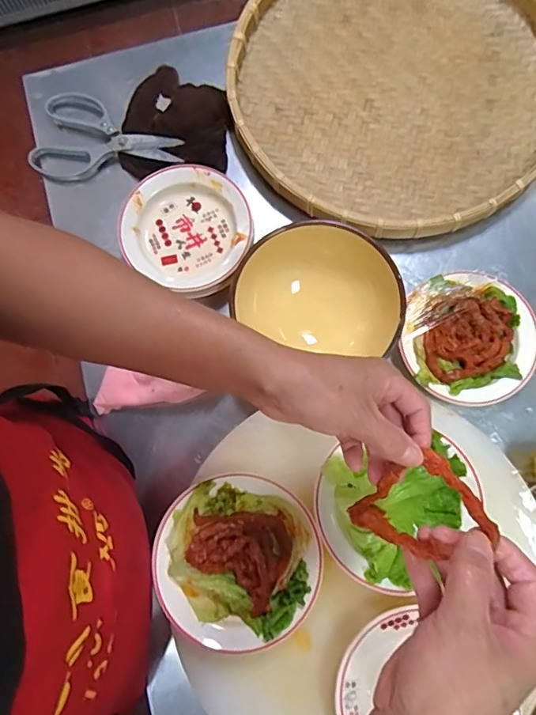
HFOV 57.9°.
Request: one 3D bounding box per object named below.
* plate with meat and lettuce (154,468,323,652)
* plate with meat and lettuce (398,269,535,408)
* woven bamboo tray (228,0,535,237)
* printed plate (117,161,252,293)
[{"bbox_3d":[-0.029,0.193,0.464,0.153,0.027,0.150,0,79,1],"label":"plate with meat and lettuce"},{"bbox_3d":[0.234,-0.021,0.569,0.149,0.032,0.152,0,79,1],"label":"plate with meat and lettuce"},{"bbox_3d":[0.165,-0.358,0.630,0.407,0.061,0.422,-3,79,1],"label":"woven bamboo tray"},{"bbox_3d":[-0.094,-0.159,0.585,0.150,0.031,0.146,0,79,1],"label":"printed plate"}]

